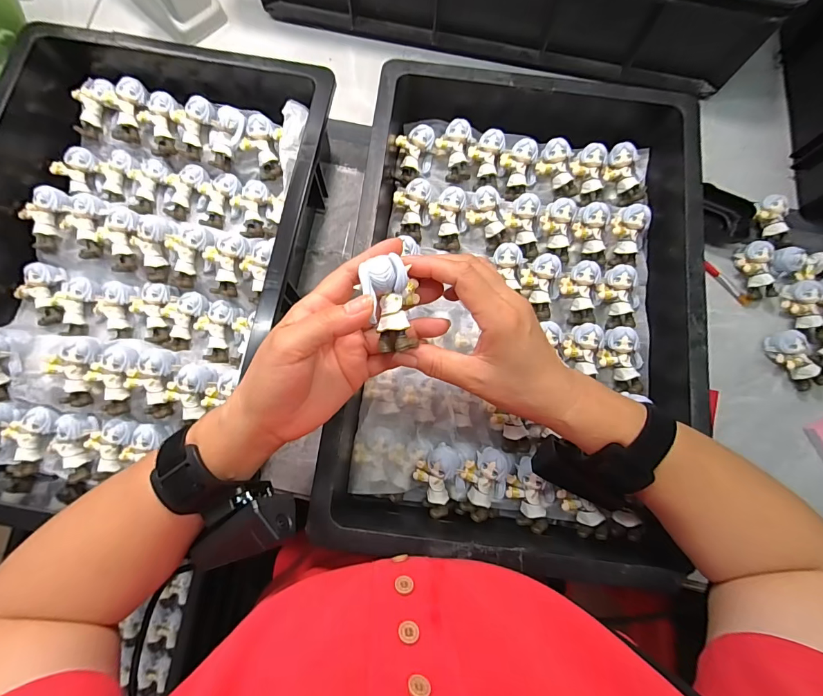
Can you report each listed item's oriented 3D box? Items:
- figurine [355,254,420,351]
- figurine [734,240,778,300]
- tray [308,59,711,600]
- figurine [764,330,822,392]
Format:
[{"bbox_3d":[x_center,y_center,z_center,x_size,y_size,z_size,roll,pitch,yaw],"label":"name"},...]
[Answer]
[{"bbox_3d":[-0.013,-0.028,0.251,0.033,0.024,0.058,-9,103,-3],"label":"figurine"},{"bbox_3d":[0.383,-0.086,0.431,0.032,0.027,0.061,4,79,0],"label":"figurine"},{"bbox_3d":[0.099,-0.047,0.364,0.297,0.074,0.443,7,79,0],"label":"tray"},{"bbox_3d":[0.401,0.013,0.407,0.027,0.028,0.063,-23,80,-6],"label":"figurine"}]

